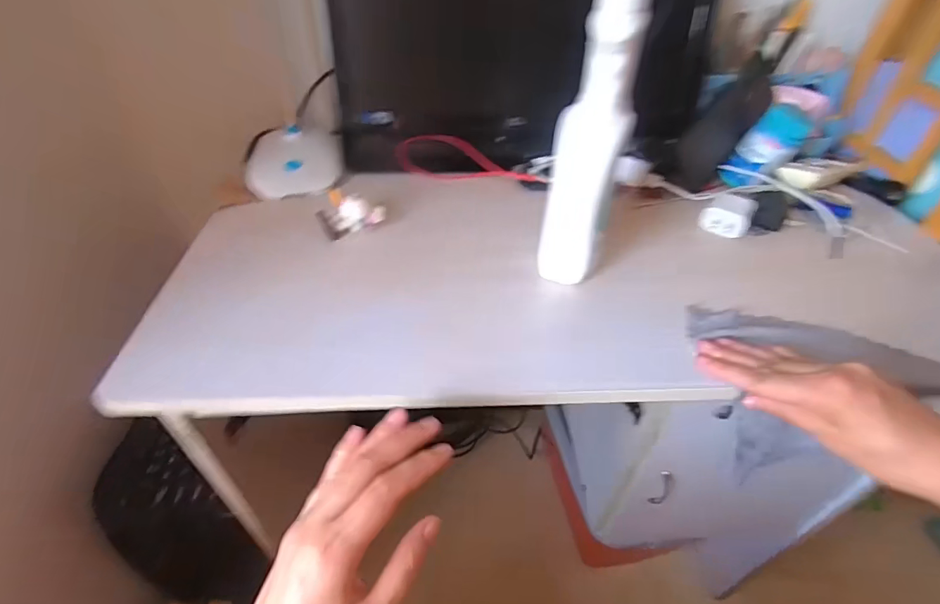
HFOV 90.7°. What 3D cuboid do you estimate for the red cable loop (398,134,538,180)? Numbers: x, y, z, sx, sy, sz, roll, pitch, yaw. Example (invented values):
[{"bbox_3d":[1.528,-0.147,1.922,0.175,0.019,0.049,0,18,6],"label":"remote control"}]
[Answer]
[{"bbox_3d":[-0.006,-0.180,0.588,0.174,0.042,0.049,7,43,5],"label":"red cable loop"}]

